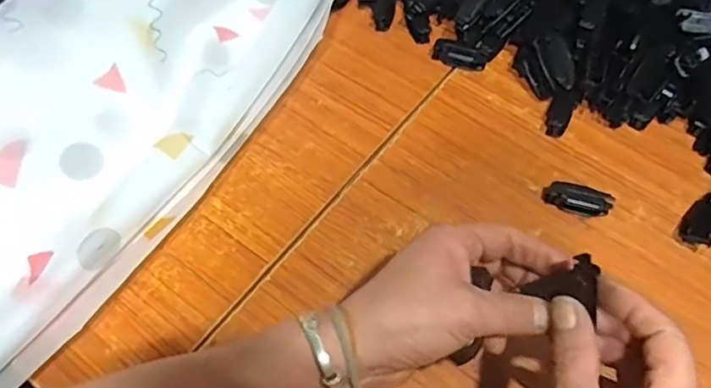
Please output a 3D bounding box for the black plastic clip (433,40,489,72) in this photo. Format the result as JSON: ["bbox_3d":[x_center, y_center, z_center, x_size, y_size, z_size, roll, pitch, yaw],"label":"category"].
[{"bbox_3d":[0.095,-0.127,0.525,0.048,0.017,0.015,21,61,10],"label":"black plastic clip"}]

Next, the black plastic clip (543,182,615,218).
[{"bbox_3d":[0.176,0.004,0.455,0.050,0.018,0.017,15,60,7],"label":"black plastic clip"}]

